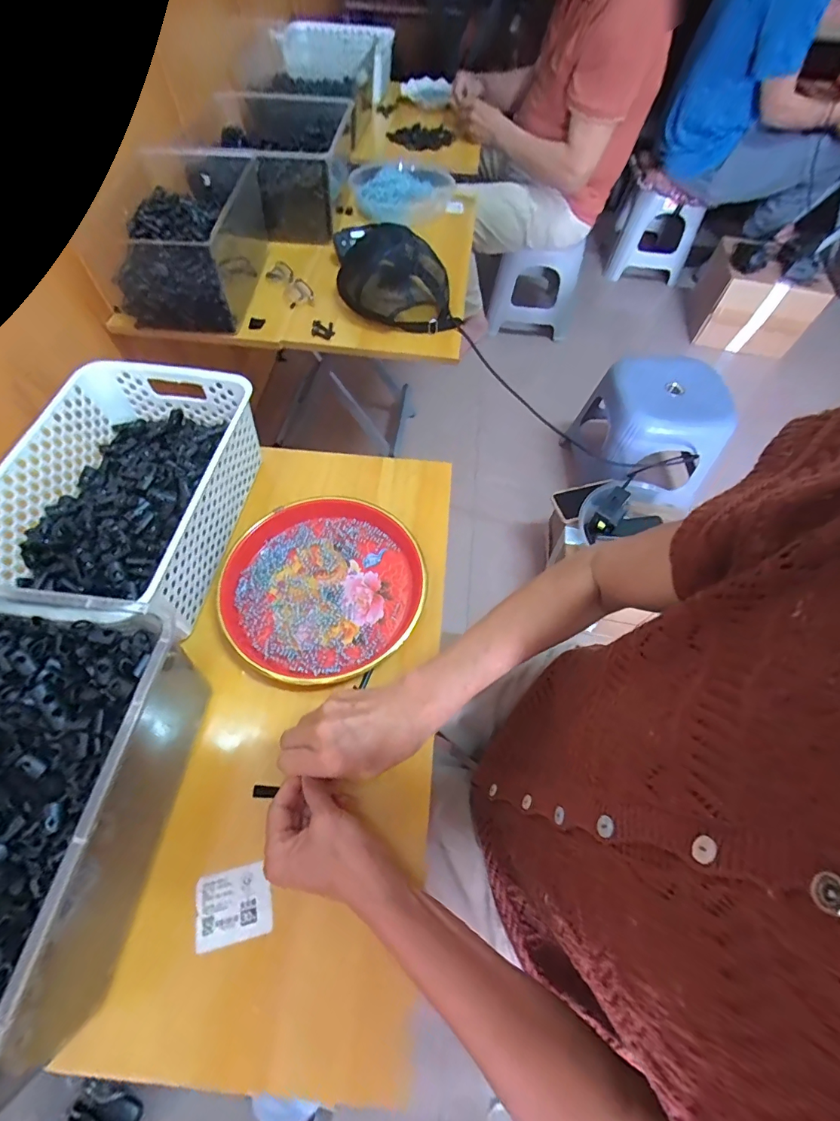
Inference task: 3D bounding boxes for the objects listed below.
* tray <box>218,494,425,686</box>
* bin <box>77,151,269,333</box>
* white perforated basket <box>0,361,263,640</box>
[{"bbox_3d":[-0.108,0.024,0.478,0.215,0.025,0.210,1,61,-2],"label":"tray"},{"bbox_3d":[-0.399,-0.545,0.729,0.217,0.119,0.321,3,61,-1],"label":"bin"},{"bbox_3d":[-0.317,-0.079,0.475,0.204,0.090,0.283,8,61,1],"label":"white perforated basket"}]

